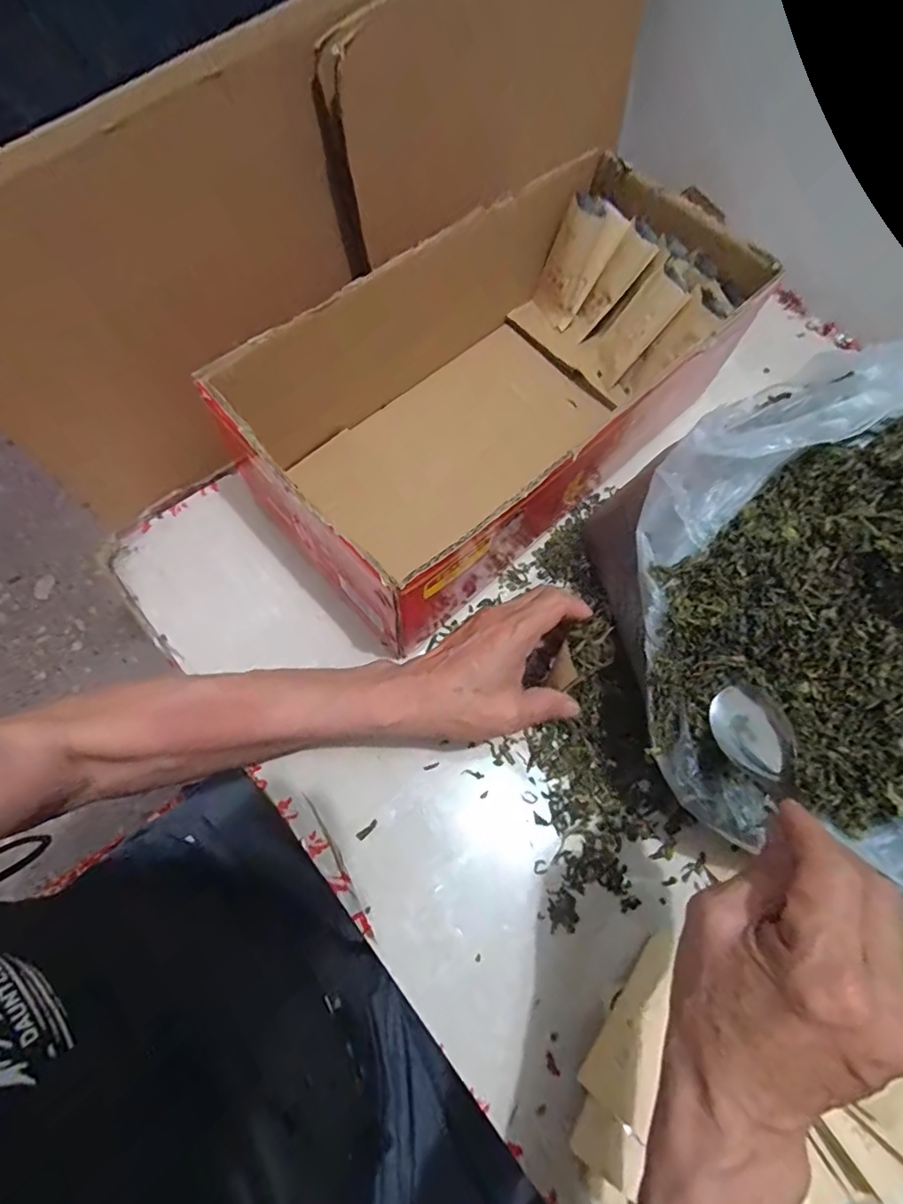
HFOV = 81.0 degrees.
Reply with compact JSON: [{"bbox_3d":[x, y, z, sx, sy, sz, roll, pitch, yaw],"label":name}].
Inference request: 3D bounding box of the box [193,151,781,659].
[{"bbox_3d":[0.051,-0.196,0.460,0.453,0.146,0.218,-41,76,-14],"label":"box"}]

